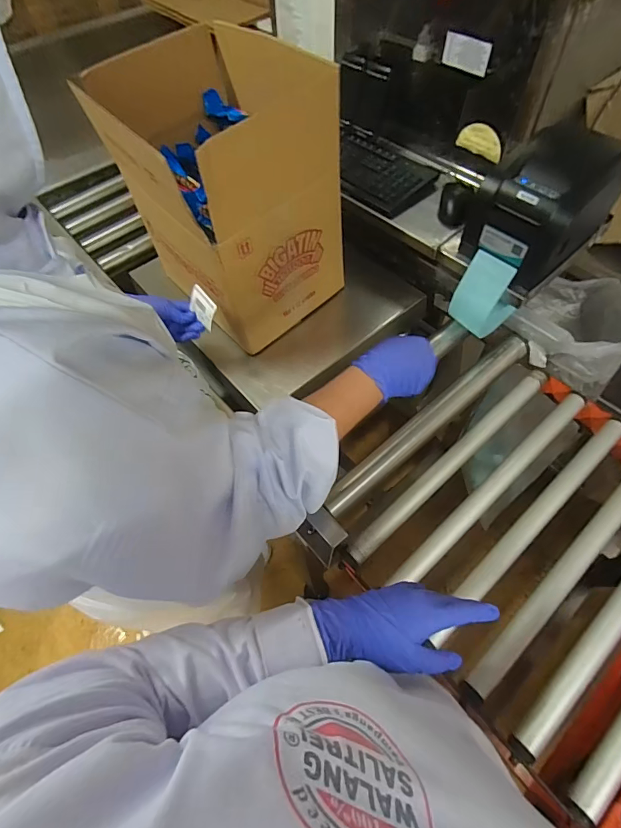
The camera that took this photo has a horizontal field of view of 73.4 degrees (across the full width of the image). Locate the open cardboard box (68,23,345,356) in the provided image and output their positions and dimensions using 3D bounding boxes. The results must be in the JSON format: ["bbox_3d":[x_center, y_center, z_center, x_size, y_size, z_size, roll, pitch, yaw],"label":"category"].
[{"bbox_3d":[-0.141,-0.389,0.740,0.263,0.344,0.352,-34,63,-17],"label":"open cardboard box"}]

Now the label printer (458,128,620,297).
[{"bbox_3d":[0.381,-0.344,0.673,0.222,0.151,0.153,-39,64,-19],"label":"label printer"}]

